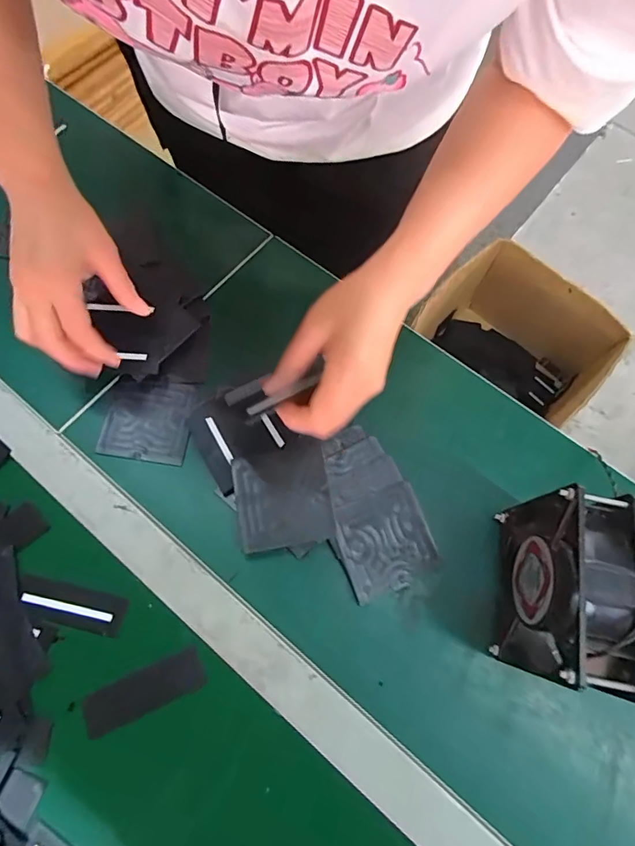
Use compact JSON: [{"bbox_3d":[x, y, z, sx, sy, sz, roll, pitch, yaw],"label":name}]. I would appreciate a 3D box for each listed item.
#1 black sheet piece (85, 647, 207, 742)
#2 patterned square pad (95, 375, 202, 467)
[{"bbox_3d":[-0.136,0.211,0.349,0.094,0.004,0.030,-22,73,-9],"label":"black sheet piece"},{"bbox_3d":[-0.158,-0.004,0.416,0.081,0.011,0.080,7,65,4],"label":"patterned square pad"}]

